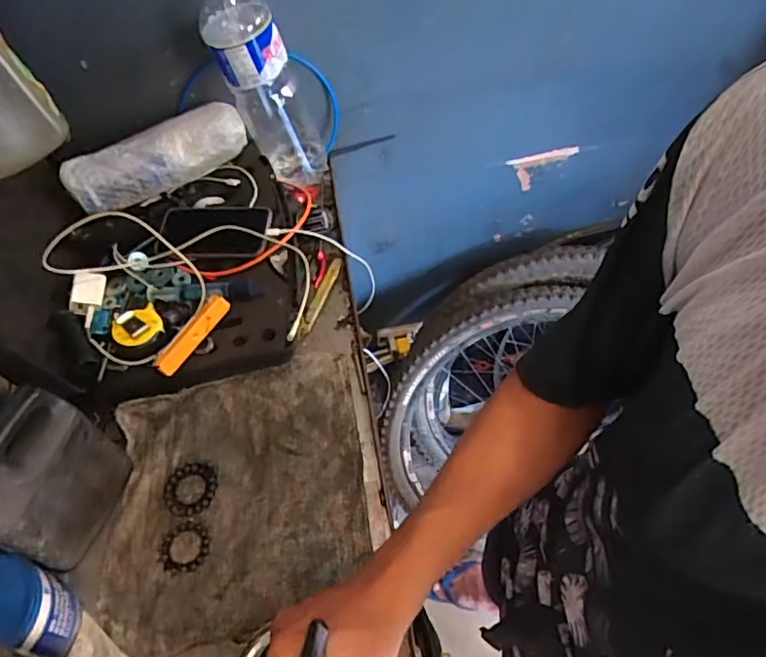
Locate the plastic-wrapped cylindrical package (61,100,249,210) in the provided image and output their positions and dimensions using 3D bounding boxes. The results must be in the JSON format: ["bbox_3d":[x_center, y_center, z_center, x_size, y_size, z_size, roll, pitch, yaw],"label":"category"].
[{"bbox_3d":[-0.315,-0.241,0.782,0.247,0.070,0.064,-23,58,-11],"label":"plastic-wrapped cylindrical package"}]

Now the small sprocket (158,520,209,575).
[{"bbox_3d":[-0.215,0.236,0.599,0.054,0.005,0.053,-8,56,-2],"label":"small sprocket"}]

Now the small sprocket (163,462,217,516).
[{"bbox_3d":[-0.220,0.181,0.632,0.057,0.007,0.060,-2,56,3],"label":"small sprocket"}]

